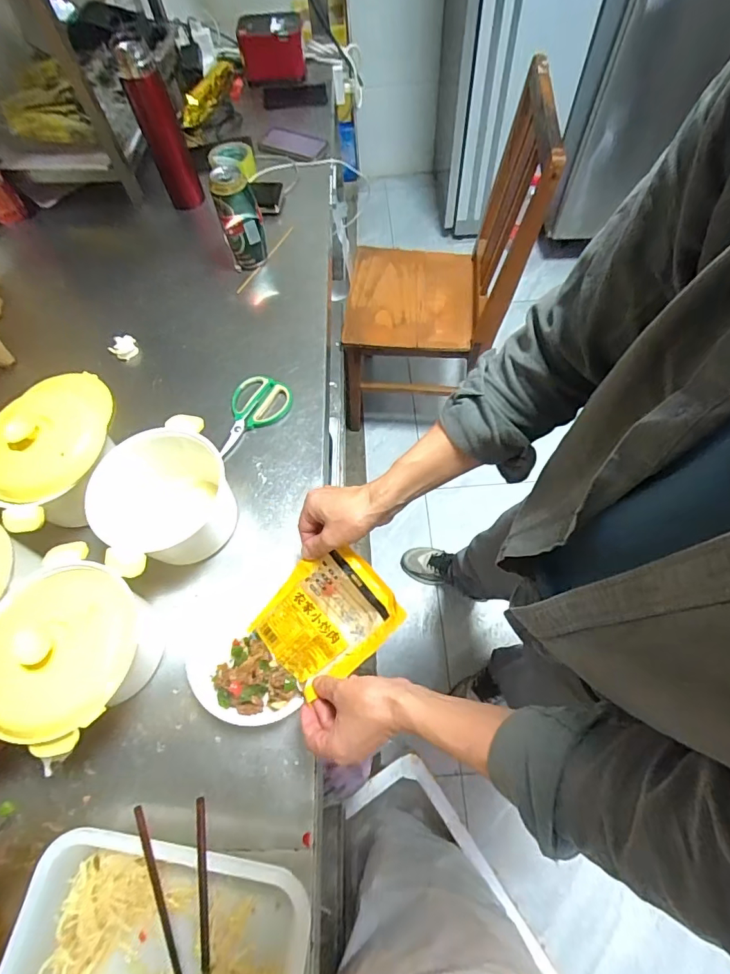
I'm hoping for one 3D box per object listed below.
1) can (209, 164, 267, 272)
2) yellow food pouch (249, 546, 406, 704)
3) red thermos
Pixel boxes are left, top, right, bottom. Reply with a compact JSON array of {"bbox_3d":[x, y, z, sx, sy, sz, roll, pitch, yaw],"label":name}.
[{"bbox_3d":[-0.227,-0.488,0.858,0.070,0.186,0.058,-7,64,0],"label":"can"},{"bbox_3d":[-0.046,0.152,0.546,0.137,0.025,0.150,41,89,21],"label":"yellow food pouch"},{"bbox_3d":[-0.399,-0.695,0.916,0.072,0.279,0.060,-19,65,-6],"label":"red thermos"}]

